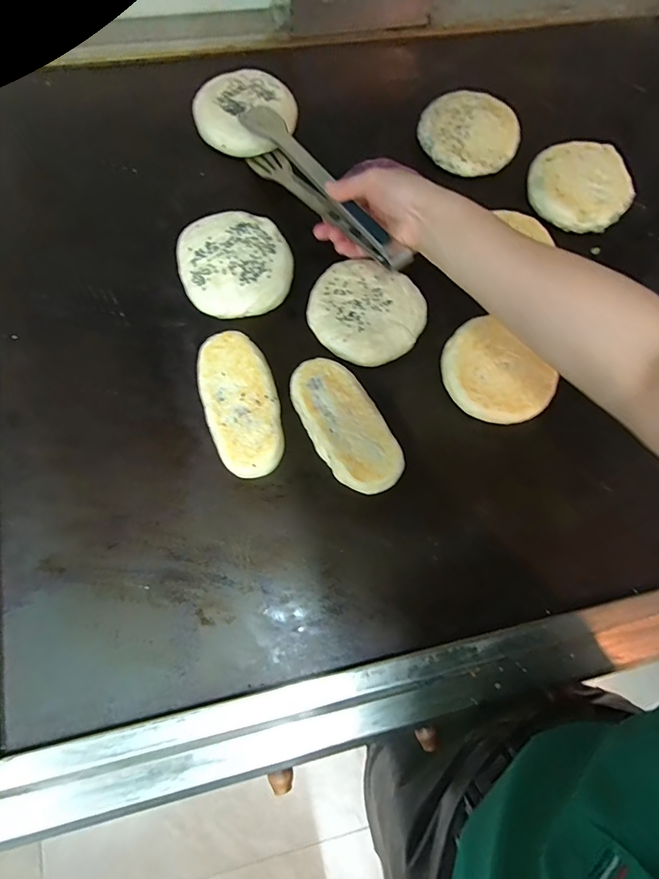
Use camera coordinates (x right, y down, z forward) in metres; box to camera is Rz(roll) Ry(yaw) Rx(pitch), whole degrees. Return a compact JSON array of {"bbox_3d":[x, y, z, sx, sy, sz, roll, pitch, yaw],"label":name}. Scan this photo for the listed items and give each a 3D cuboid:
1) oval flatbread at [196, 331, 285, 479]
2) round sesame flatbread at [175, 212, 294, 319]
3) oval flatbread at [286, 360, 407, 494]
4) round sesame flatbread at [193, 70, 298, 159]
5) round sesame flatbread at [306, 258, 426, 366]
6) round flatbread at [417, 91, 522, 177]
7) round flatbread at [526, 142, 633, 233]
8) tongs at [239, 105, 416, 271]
[{"bbox_3d":[-0.087,-0.034,0.435,0.071,0.027,0.143,-15,76,-8],"label":"oval flatbread"},{"bbox_3d":[-0.102,-0.189,0.473,0.116,0.021,0.116,1,75,-4],"label":"round sesame flatbread"},{"bbox_3d":[0.016,-0.013,0.432,0.068,0.024,0.141,-28,78,-11],"label":"oval flatbread"},{"bbox_3d":[-0.104,-0.392,0.525,0.115,0.032,0.107,1,75,-4],"label":"round sesame flatbread"},{"bbox_3d":[0.040,-0.138,0.466,0.118,0.017,0.113,1,75,-4],"label":"round sesame flatbread"},{"bbox_3d":[0.174,-0.383,0.544,0.115,0.011,0.121,0,76,0],"label":"round flatbread"},{"bbox_3d":[0.301,-0.308,0.528,0.116,0.016,0.118,-1,75,4],"label":"round flatbread"},{"bbox_3d":[-0.011,-0.264,0.464,0.031,0.056,0.270,-33,67,-11],"label":"tongs"}]

